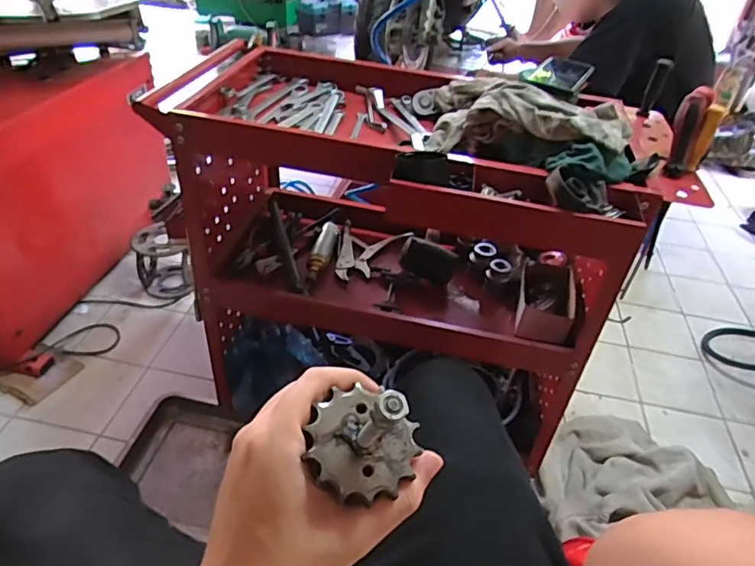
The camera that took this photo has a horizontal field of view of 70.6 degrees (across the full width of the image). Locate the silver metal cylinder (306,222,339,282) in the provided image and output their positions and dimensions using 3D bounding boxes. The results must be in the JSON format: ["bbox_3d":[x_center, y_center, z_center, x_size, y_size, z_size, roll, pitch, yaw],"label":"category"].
[{"bbox_3d":[-0.108,-0.064,1.052,0.040,0.031,0.158,9,39,2],"label":"silver metal cylinder"}]

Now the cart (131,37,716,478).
[{"bbox_3d":[0.047,-0.054,0.968,0.741,0.627,0.383,16,39,11],"label":"cart"}]

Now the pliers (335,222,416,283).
[{"bbox_3d":[-0.030,-0.065,1.076,0.146,0.030,0.172,18,40,13],"label":"pliers"}]

